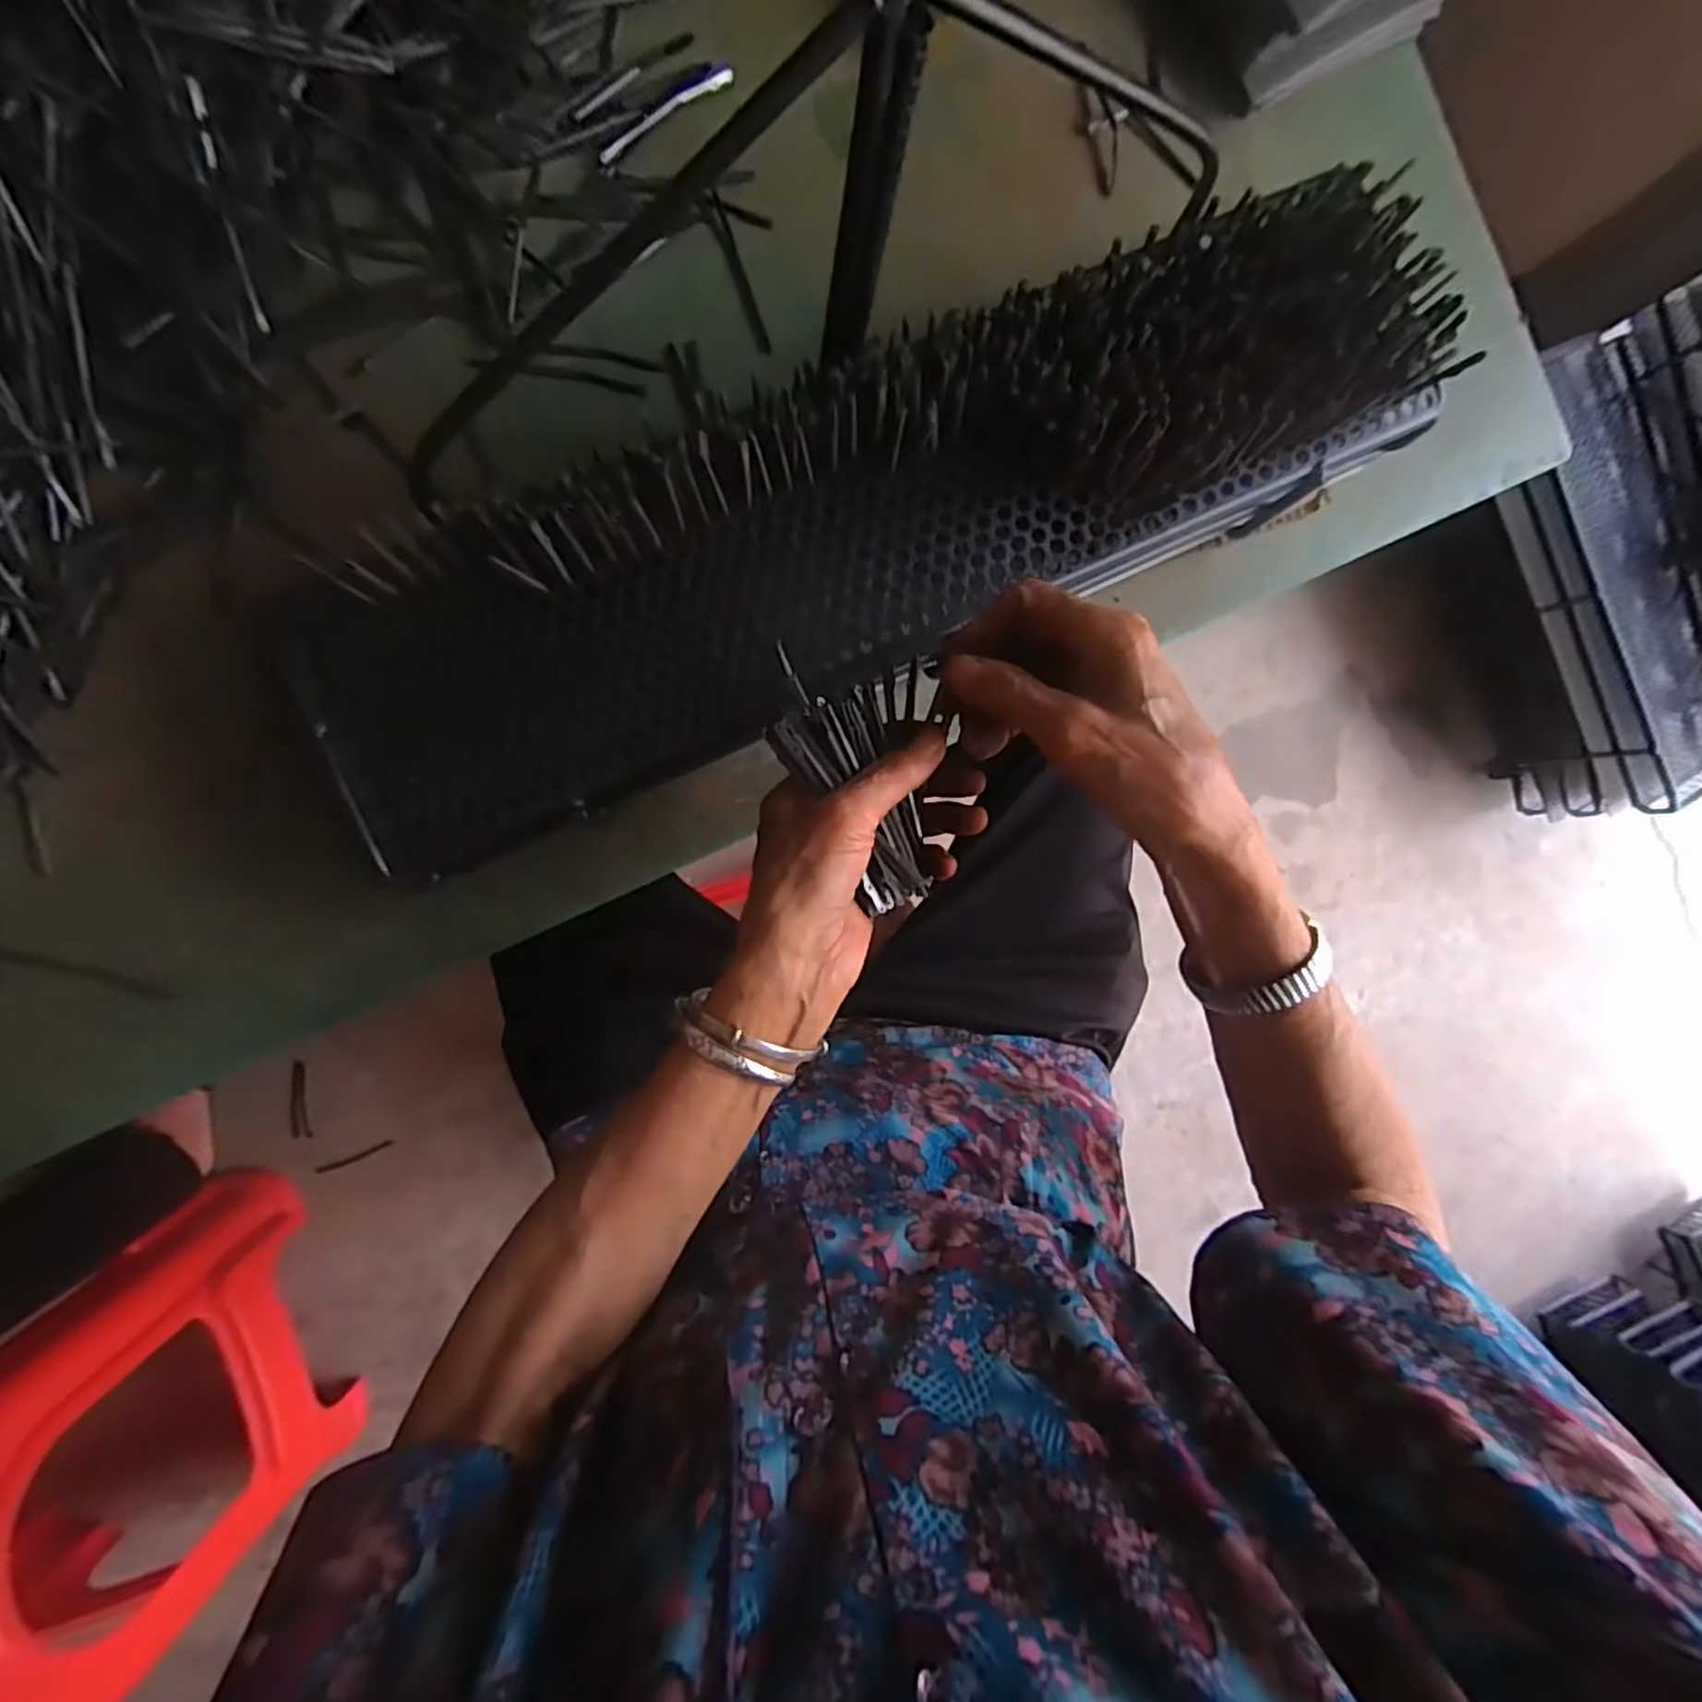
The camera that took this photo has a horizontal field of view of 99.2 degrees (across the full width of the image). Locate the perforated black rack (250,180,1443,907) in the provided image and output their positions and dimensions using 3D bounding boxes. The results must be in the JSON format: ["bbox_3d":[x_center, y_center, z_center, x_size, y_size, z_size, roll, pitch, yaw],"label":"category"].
[{"bbox_3d":[0.029,-0.166,0.350,0.587,0.056,0.143,-25,93,-7],"label":"perforated black rack"}]

